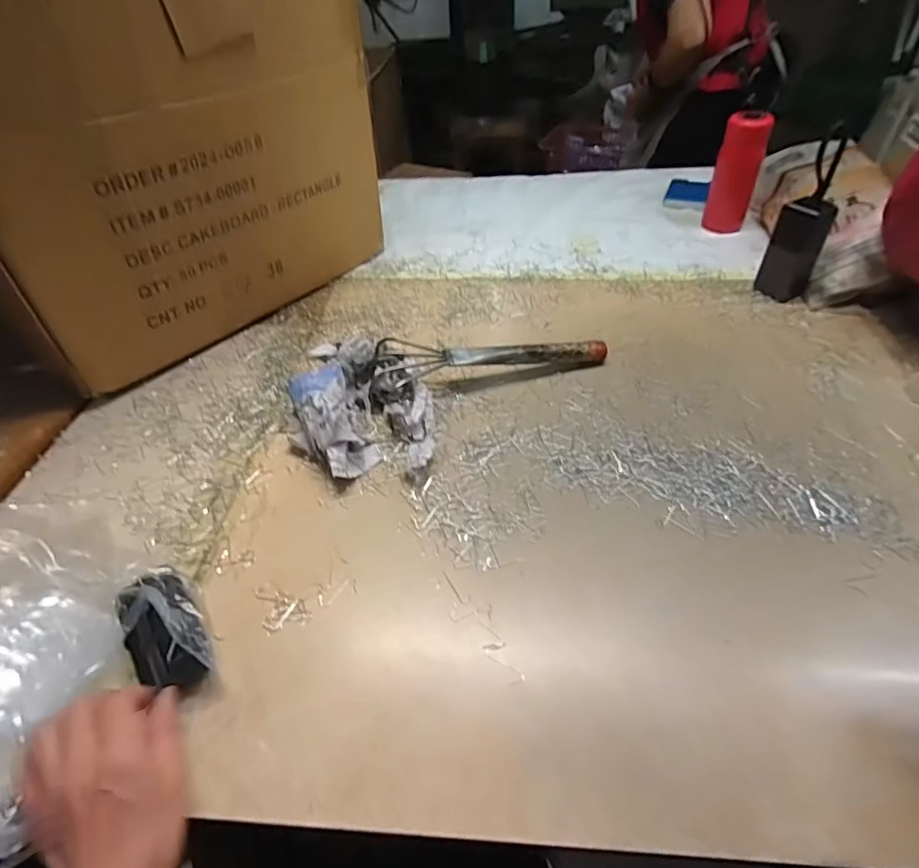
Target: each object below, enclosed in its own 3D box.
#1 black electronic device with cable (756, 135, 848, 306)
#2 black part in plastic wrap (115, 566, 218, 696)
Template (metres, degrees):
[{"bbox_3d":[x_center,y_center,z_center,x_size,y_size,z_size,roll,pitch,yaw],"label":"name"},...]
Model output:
[{"bbox_3d":[0.472,-0.284,0.730,0.066,0.201,0.045,25,53,25],"label":"black electronic device with cable"},{"bbox_3d":[-0.236,0.154,0.427,0.058,0.044,0.104,-33,53,-25],"label":"black part in plastic wrap"}]

